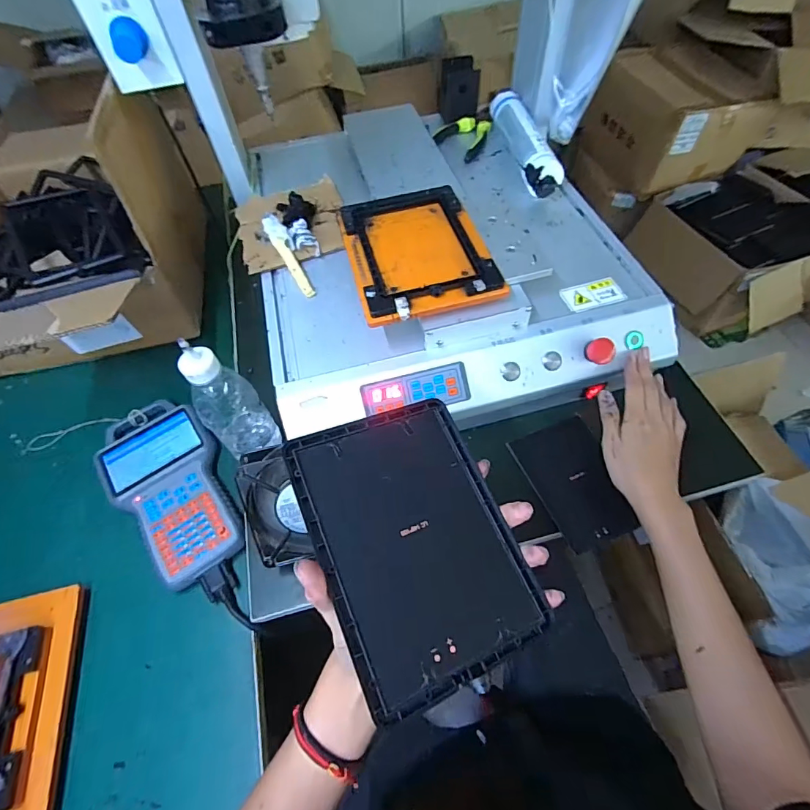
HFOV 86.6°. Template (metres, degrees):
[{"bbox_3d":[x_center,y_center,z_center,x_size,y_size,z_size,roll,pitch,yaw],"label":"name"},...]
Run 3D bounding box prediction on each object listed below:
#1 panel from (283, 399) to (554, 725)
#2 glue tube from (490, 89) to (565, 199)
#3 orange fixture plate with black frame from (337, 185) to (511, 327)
[{"bbox_3d":[0.006,0.079,0.264,0.114,0.008,0.157,-17,68,-22],"label":"panel"},{"bbox_3d":[0.181,-0.399,0.648,0.050,0.042,0.245,-8,57,-1],"label":"glue tube"},{"bbox_3d":[0.012,-0.179,0.493,0.150,0.015,0.194,-14,58,-5],"label":"orange fixture plate with black frame"}]

